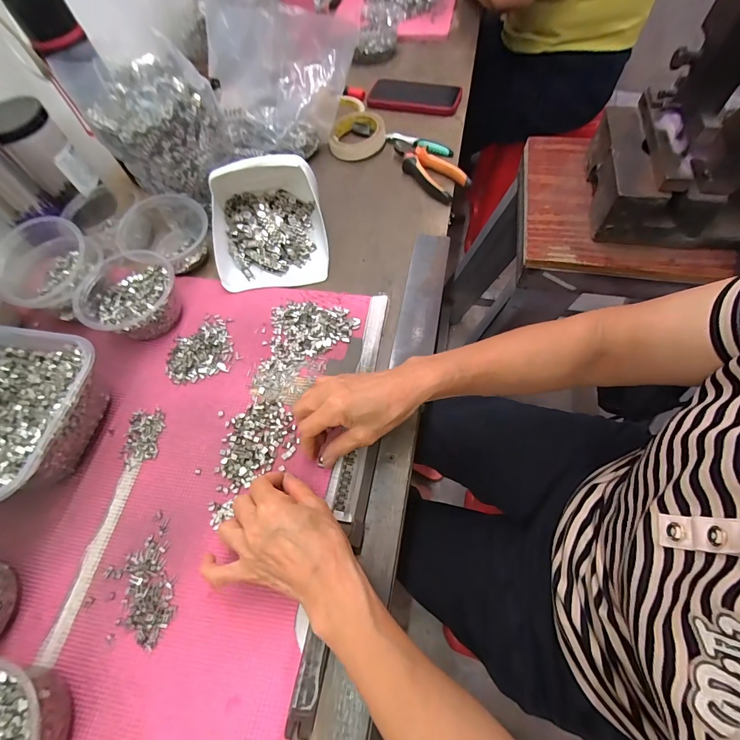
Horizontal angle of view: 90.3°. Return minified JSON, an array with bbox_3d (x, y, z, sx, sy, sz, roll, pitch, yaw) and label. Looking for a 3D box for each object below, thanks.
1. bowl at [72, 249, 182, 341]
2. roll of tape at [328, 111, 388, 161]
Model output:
[{"bbox_3d":[-0.299,-0.089,0.467,0.108,0.055,0.113,-1,64,3],"label":"bowl"},{"bbox_3d":[-0.027,-0.412,0.639,0.092,0.033,0.092,-21,65,-7],"label":"roll of tape"}]

